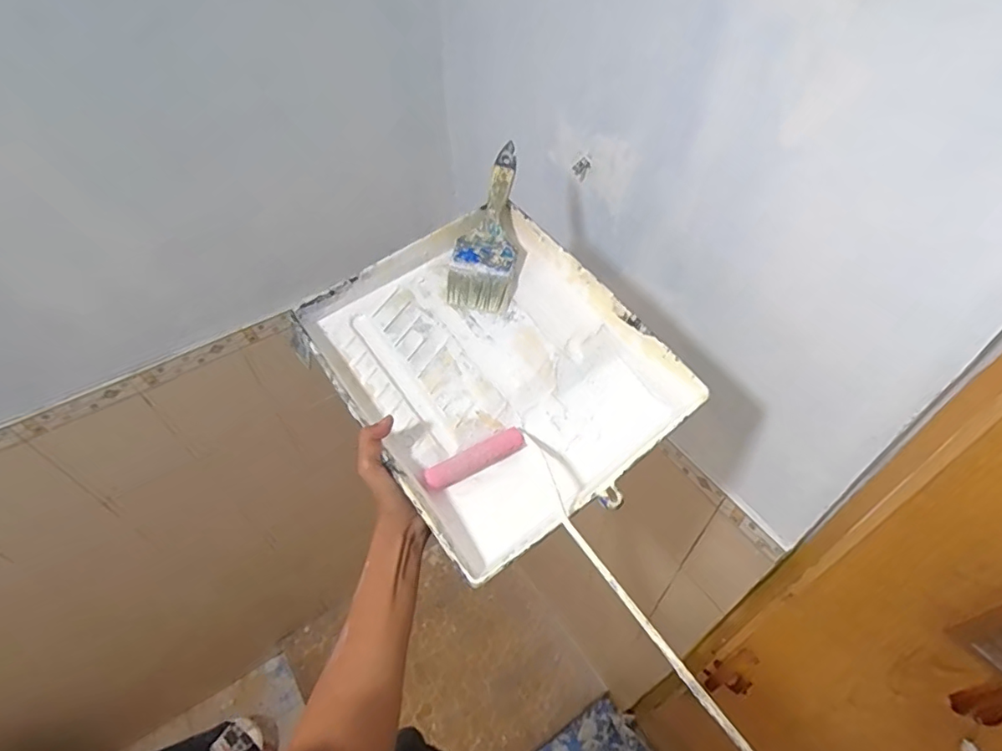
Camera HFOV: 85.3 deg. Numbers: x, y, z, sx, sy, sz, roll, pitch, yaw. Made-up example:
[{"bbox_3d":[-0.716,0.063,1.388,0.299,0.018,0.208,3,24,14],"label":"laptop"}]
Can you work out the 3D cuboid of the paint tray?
[{"bbox_3d":[-0.007,-0.018,0.569,0.293,0.094,0.335,-35,78,-15],"label":"paint tray"}]

